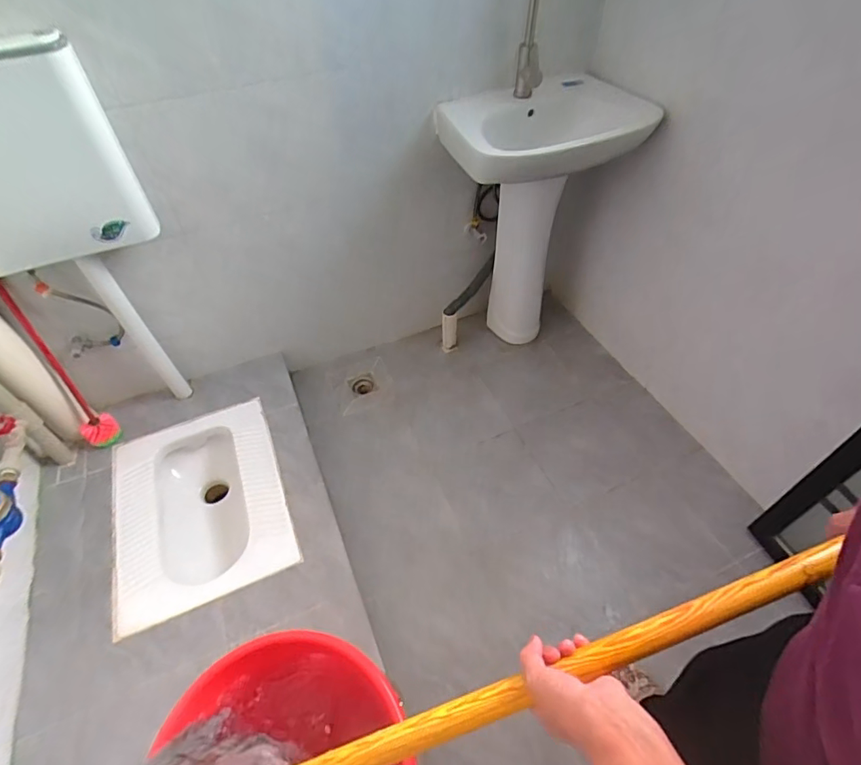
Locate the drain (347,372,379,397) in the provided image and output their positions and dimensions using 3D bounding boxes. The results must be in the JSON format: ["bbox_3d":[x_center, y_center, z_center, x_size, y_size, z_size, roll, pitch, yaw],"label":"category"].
[{"bbox_3d":[-0.241,0.010,1.710,0.093,0.021,0.102,-16,51,-12],"label":"drain"}]

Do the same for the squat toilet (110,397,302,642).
[{"bbox_3d":[-0.617,0.365,1.344,0.429,0.207,0.578,-19,52,-15],"label":"squat toilet"}]

